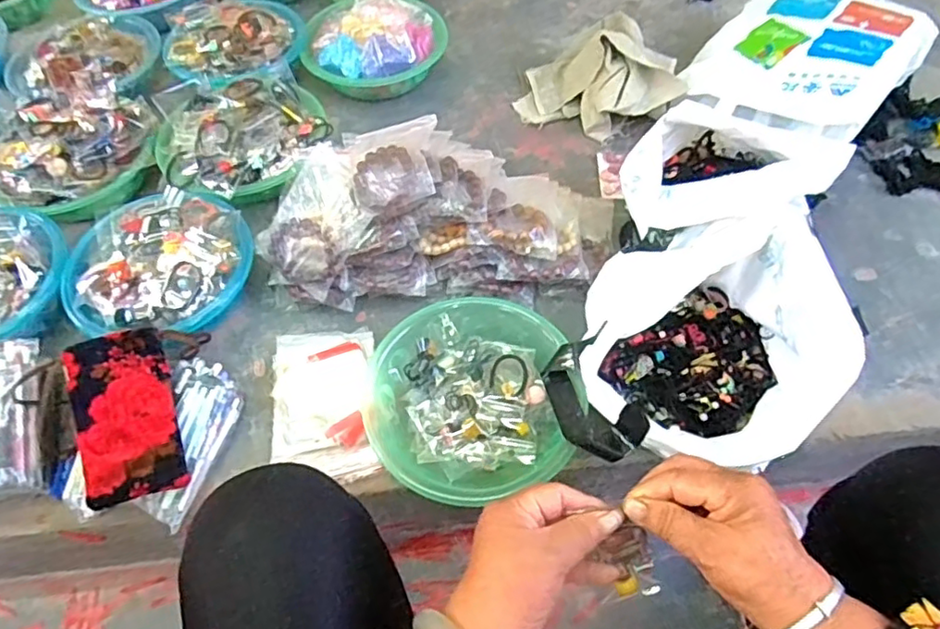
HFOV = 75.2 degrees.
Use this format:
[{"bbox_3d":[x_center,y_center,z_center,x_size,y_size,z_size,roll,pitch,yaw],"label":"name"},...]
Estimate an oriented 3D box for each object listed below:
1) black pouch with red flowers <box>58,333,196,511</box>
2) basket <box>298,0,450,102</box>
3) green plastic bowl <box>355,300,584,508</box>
[{"bbox_3d":[-0.358,0.104,0.636,0.092,0.024,0.173,-12,72,-30],"label":"black pouch with red flowers"},{"bbox_3d":[-0.160,-0.440,1.009,0.194,0.102,0.208,-1,58,1],"label":"basket"},{"bbox_3d":[-0.001,0.093,0.674,0.218,0.081,0.226,-1,58,1],"label":"green plastic bowl"}]

